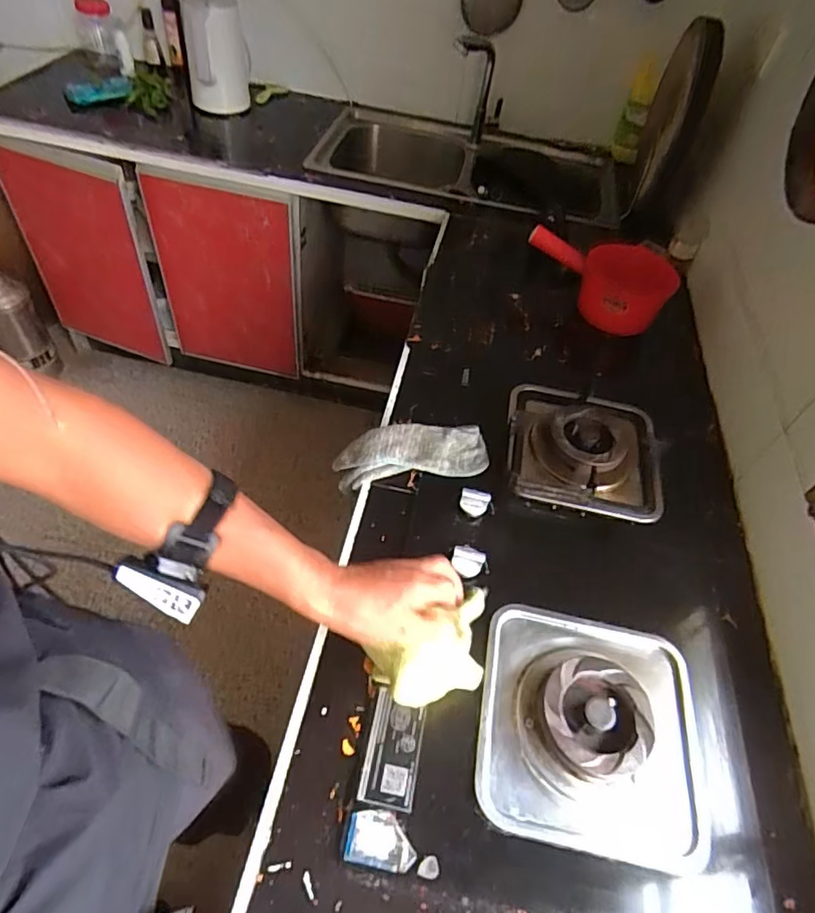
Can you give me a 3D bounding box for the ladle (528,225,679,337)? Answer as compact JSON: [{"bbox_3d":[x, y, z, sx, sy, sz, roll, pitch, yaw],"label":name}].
[{"bbox_3d":[0.355,-0.334,1.072,0.278,0.117,0.146,25,52,12],"label":"ladle"}]

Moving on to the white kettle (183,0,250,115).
[{"bbox_3d":[-0.484,-1.023,1.433,0.143,0.247,0.174,-4,52,-11],"label":"white kettle"}]

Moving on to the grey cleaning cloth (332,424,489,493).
[{"bbox_3d":[0.007,-0.008,0.801,0.211,0.051,0.075,-3,52,-10],"label":"grey cleaning cloth"}]

